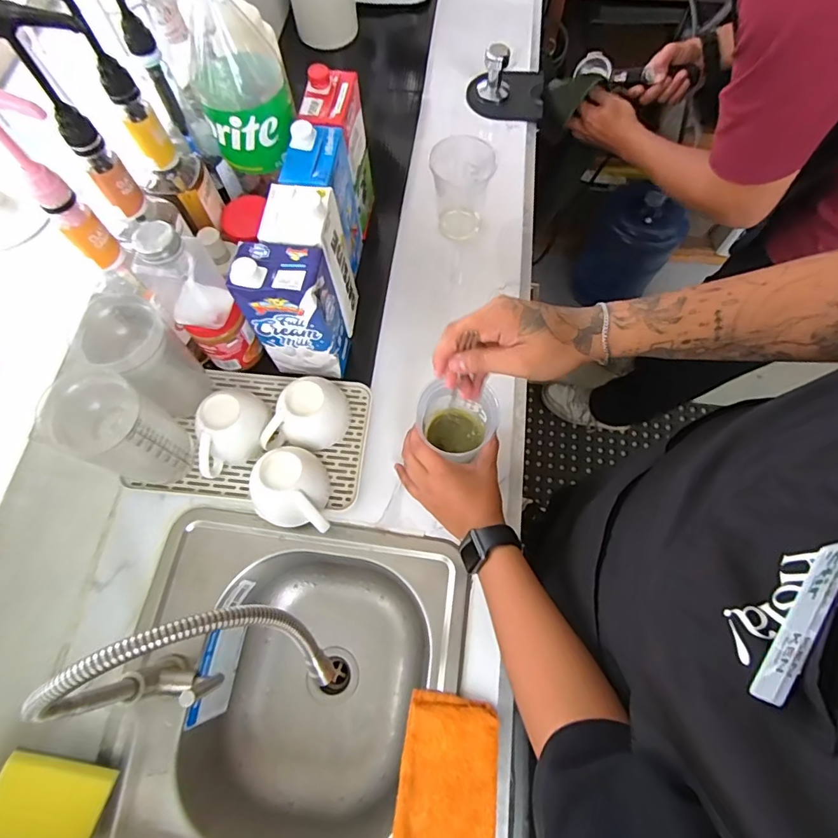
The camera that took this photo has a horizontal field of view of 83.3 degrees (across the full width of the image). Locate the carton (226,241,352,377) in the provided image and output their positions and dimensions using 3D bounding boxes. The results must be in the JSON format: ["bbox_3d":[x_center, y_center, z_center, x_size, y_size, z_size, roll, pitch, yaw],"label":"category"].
[{"bbox_3d":[-0.145,-0.127,0.571,0.095,0.189,0.065,7,68,4],"label":"carton"}]

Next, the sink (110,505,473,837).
[{"bbox_3d":[-0.157,0.334,0.601,0.368,0.163,0.378,7,68,4],"label":"sink"}]

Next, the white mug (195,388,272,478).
[{"bbox_3d":[-0.245,0.011,0.598,0.082,0.064,0.119,31,72,12],"label":"white mug"}]

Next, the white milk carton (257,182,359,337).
[{"bbox_3d":[-0.129,-0.195,0.595,0.083,0.186,0.084,15,69,7],"label":"white milk carton"}]

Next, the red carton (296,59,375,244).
[{"bbox_3d":[-0.108,-0.366,0.657,0.064,0.186,0.099,7,68,4],"label":"red carton"}]

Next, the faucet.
[{"bbox_3d":[-0.189,0.213,0.413,0.196,0.229,0.070,-9,68,-3],"label":"faucet"}]

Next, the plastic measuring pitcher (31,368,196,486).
[{"bbox_3d":[-0.326,0.019,0.533,0.091,0.158,0.085,0,68,1],"label":"plastic measuring pitcher"}]

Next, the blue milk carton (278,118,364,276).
[{"bbox_3d":[-0.122,-0.278,0.622,0.067,0.184,0.102,6,68,3],"label":"blue milk carton"}]

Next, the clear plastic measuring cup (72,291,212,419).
[{"bbox_3d":[-0.316,-0.066,0.565,0.088,0.150,0.085,30,72,12],"label":"clear plastic measuring cup"}]

